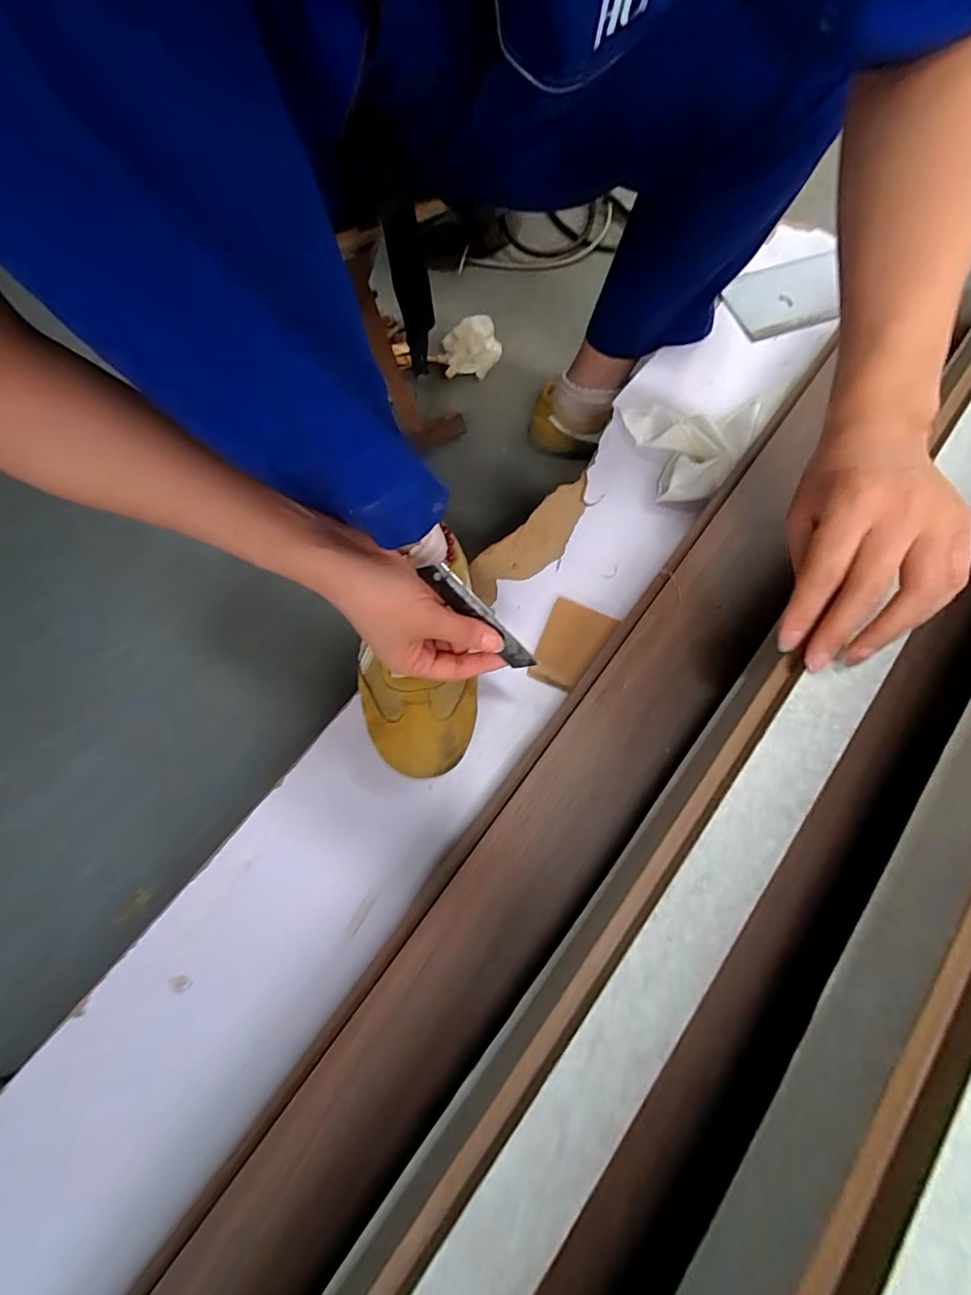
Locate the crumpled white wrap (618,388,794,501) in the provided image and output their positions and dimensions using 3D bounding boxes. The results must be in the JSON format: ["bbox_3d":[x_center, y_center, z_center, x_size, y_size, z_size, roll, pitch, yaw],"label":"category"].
[{"bbox_3d":[0.211,-0.231,0.510,0.123,0.038,0.158,39,76,9],"label":"crumpled white wrap"}]

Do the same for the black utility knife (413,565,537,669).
[{"bbox_3d":[-0.003,-0.021,0.333,0.099,0.014,0.018,43,76,-16],"label":"black utility knife"}]

